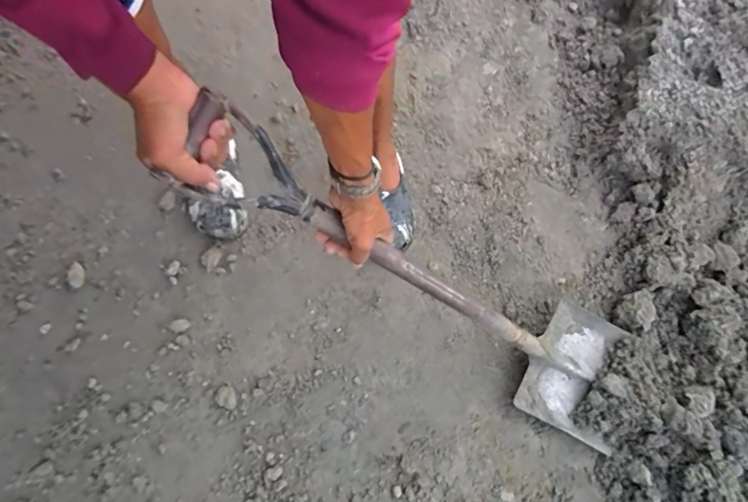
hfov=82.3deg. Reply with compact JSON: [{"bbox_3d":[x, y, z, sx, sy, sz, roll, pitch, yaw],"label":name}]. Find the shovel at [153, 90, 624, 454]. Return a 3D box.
[{"bbox_3d":[0.132,0.076,0.672,0.899,0.081,0.230,32,73,-30],"label":"shovel"}]

